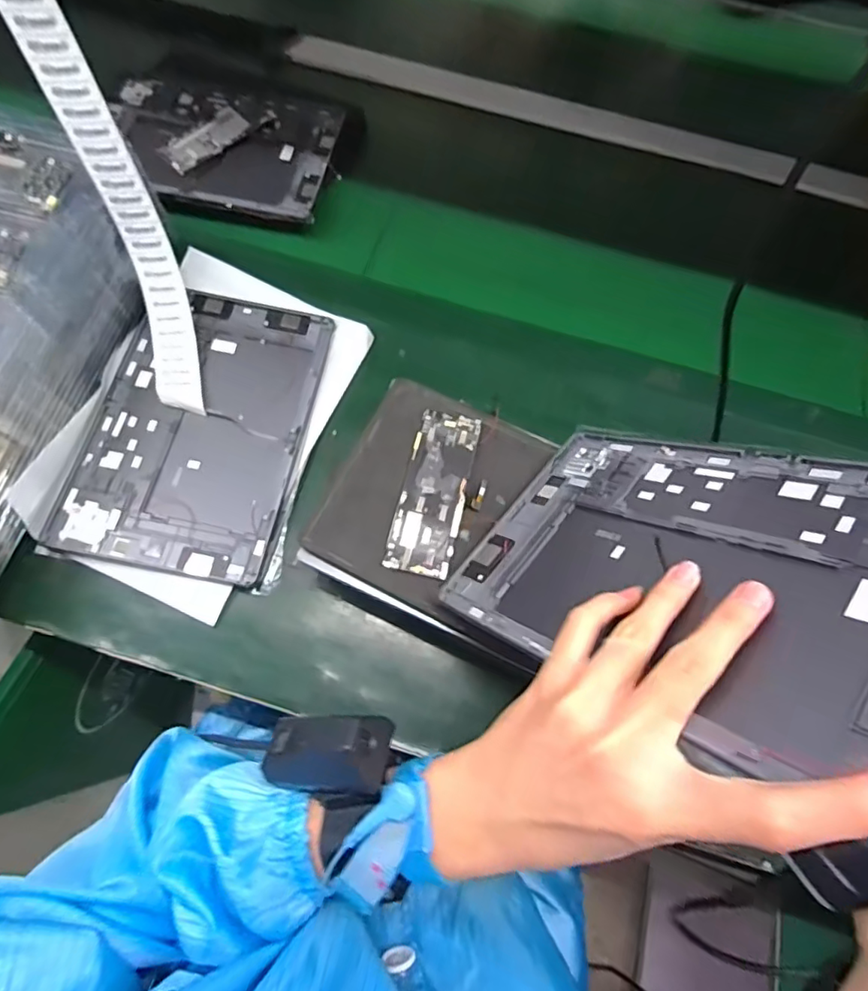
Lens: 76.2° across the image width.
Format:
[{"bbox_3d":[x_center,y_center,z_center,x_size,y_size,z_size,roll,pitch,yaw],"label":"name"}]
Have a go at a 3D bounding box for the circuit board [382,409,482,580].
[{"bbox_3d":[0.001,-0.004,0.396,0.044,0.005,0.122,13,68,2],"label":"circuit board"}]

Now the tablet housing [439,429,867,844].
[{"bbox_3d":[0.131,0.035,0.290,0.167,0.009,0.252,-47,33,-18],"label":"tablet housing"}]

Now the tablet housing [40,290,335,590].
[{"bbox_3d":[-0.195,-0.060,0.470,0.168,0.014,0.251,10,68,1],"label":"tablet housing"}]

